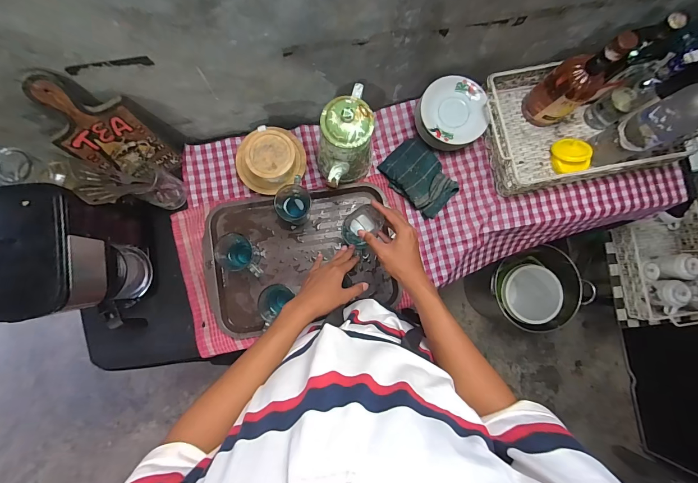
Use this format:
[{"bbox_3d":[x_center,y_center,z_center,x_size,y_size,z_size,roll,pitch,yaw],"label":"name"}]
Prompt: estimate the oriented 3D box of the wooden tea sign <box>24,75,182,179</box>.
[{"bbox_3d":[-0.455,-0.194,0.607,0.127,0.284,0.021,-38,68,-4],"label":"wooden tea sign"}]

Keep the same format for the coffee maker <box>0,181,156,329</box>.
[{"bbox_3d":[-0.489,0.024,0.587,0.135,0.275,0.244,-8,85,-5],"label":"coffee maker"}]

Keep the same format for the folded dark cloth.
[{"bbox_3d":[0.165,-0.150,0.736,0.113,0.046,0.174,-42,88,-7],"label":"folded dark cloth"}]

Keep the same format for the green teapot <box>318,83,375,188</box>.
[{"bbox_3d":[-0.003,-0.193,0.641,0.105,0.192,0.201,20,83,-2],"label":"green teapot"}]

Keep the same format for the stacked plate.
[{"bbox_3d":[0.223,-0.276,0.704,0.142,0.078,0.148,0,84,-4],"label":"stacked plate"}]

